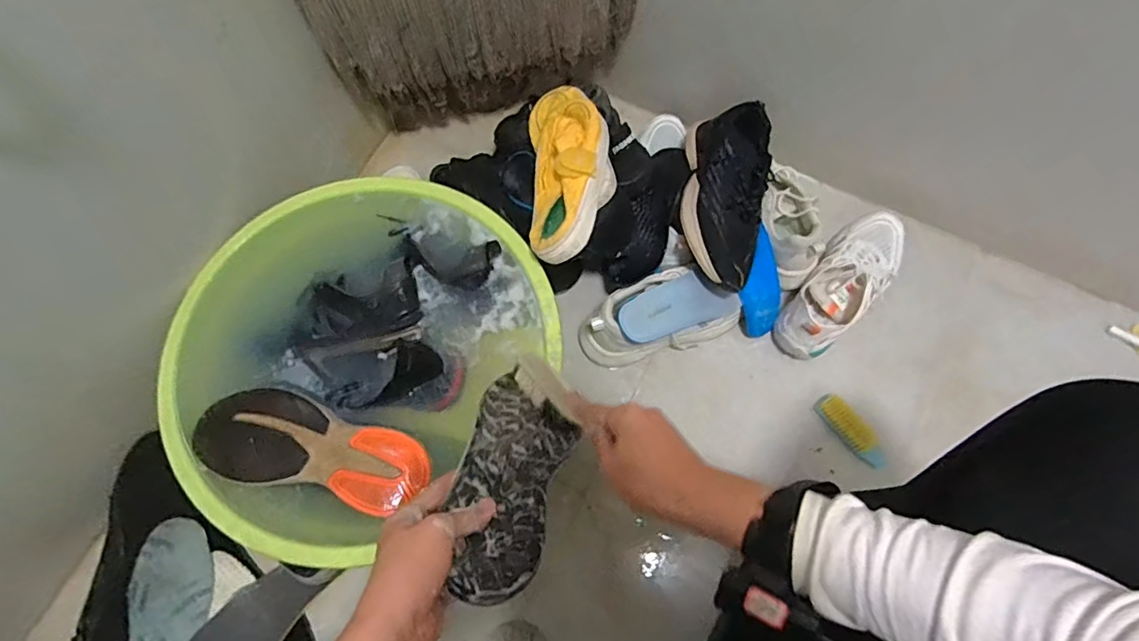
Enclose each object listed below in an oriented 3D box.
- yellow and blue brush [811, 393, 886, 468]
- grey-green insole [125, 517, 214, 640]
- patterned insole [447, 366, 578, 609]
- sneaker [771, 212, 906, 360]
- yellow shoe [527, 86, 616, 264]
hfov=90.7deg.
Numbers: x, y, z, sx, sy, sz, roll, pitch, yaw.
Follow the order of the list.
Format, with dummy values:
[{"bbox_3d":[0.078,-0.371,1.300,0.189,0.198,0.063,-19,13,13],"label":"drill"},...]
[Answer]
[{"bbox_3d":[0.407,0.159,0.810,0.035,0.032,0.117,-32,75,-10],"label":"yellow and blue brush"},{"bbox_3d":[-0.506,0.407,0.712,0.092,0.023,0.285,5,70,-45],"label":"grey-green insole"},{"bbox_3d":[-0.053,0.135,0.508,0.099,0.020,0.228,30,34,-3],"label":"patterned insole"},{"bbox_3d":[0.411,-0.061,0.839,0.268,0.083,0.105,-43,77,-13],"label":"sneaker"},{"bbox_3d":[0.000,-0.217,0.736,0.107,0.083,0.308,-3,58,-1],"label":"yellow shoe"}]

